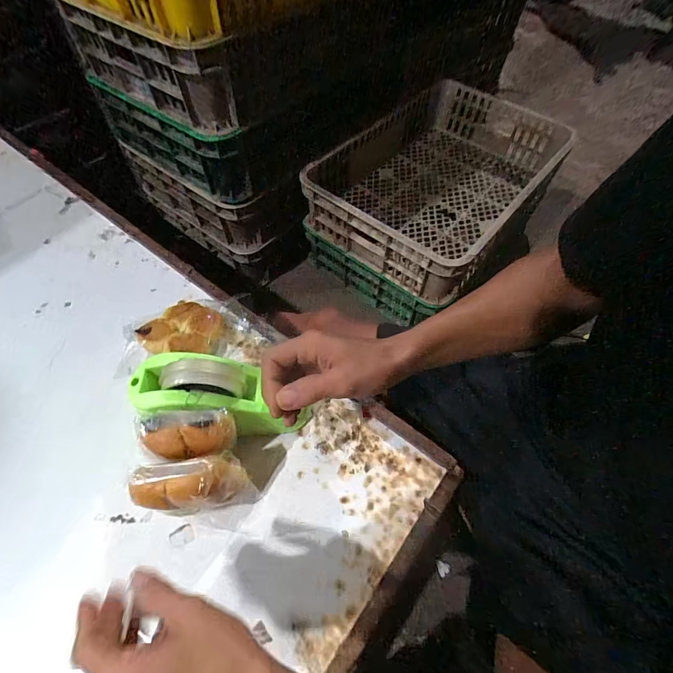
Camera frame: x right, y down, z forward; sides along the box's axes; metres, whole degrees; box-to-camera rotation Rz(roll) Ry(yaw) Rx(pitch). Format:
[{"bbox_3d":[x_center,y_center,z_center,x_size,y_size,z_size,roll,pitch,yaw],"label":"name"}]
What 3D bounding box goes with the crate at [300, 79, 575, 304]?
[{"bbox_3d":[0.270,-0.414,0.934,0.437,0.140,0.684,35,64,20],"label":"crate"}]

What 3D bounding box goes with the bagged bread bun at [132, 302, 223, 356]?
[{"bbox_3d":[-0.228,-0.005,0.560,0.118,0.039,0.096,14,58,7],"label":"bagged bread bun"}]

